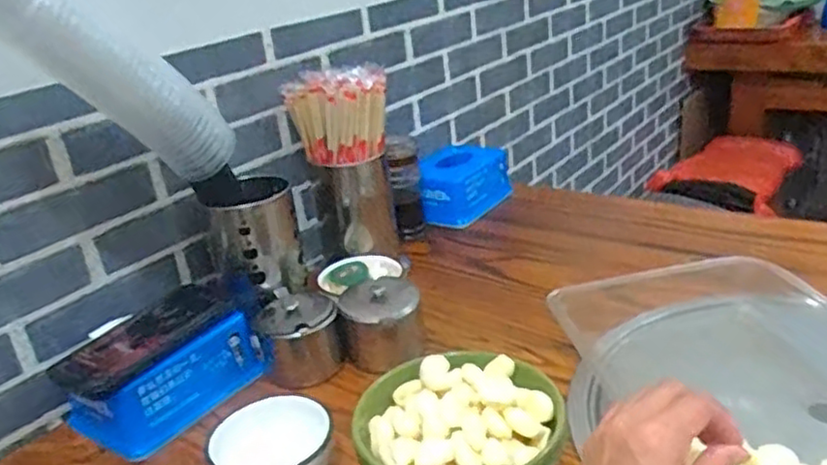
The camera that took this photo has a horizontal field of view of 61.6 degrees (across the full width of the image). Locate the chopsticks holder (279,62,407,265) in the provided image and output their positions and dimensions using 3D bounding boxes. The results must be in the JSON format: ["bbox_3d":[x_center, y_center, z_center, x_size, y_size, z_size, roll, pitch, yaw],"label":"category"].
[{"bbox_3d":[-0.079,-0.075,0.843,0.114,0.235,0.094,-10,24,-6],"label":"chopsticks holder"}]

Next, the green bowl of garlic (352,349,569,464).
[{"bbox_3d":[0.035,0.159,0.509,0.142,0.083,0.138,-6,24,3],"label":"green bowl of garlic"}]

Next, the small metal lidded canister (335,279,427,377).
[{"bbox_3d":[-0.032,0.089,0.704,0.080,0.064,0.079,-8,24,-1],"label":"small metal lidded canister"}]

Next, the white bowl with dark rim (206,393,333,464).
[{"bbox_3d":[-0.111,0.176,0.553,0.091,0.054,0.089,-6,24,3],"label":"white bowl with dark rim"}]

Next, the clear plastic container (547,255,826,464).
[{"bbox_3d":[0.285,0.119,0.590,0.242,0.069,0.318,-10,24,-6],"label":"clear plastic container"}]

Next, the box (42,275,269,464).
[{"bbox_3d":[-0.220,0.122,0.657,0.096,0.085,0.187,13,31,38],"label":"box"}]

